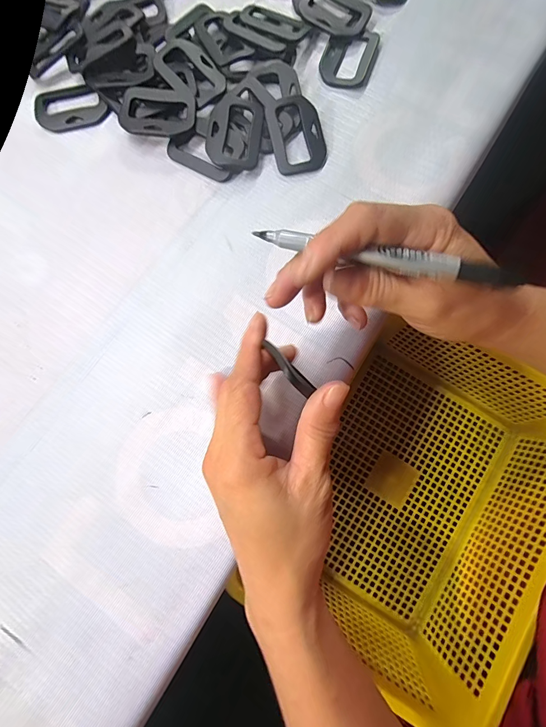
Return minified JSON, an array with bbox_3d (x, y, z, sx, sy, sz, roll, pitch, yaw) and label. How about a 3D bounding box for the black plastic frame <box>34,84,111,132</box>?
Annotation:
[{"bbox_3d":[-0.170,-0.216,0.299,0.061,0.006,0.039,-6,78,0],"label":"black plastic frame"}]

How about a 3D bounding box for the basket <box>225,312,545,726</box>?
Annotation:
[{"bbox_3d":[0.145,0.132,0.343,0.199,0.103,0.286,30,80,7],"label":"basket"}]

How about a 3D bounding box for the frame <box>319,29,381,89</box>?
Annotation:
[{"bbox_3d":[0.065,-0.262,0.303,0.044,0.006,0.059,17,79,4],"label":"frame"}]

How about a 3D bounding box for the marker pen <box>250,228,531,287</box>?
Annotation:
[{"bbox_3d":[0.049,-0.051,0.167,0.119,0.007,0.009,15,79,12],"label":"marker pen"}]

